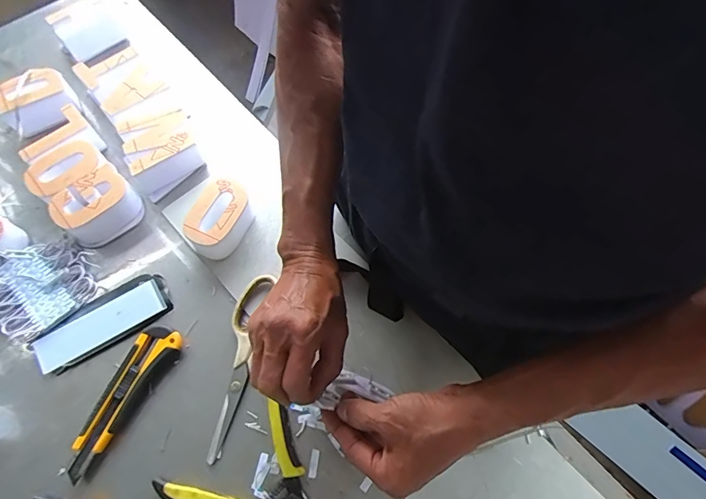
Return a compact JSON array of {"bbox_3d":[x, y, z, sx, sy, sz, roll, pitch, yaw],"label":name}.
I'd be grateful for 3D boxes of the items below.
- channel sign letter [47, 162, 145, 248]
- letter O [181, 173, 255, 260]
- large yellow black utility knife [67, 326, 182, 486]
[{"bbox_3d":[-0.299,-0.050,0.507,0.060,0.046,0.082,42,73,16],"label":"channel sign letter"},{"bbox_3d":[-0.154,-0.034,0.500,0.055,0.048,0.083,25,69,10],"label":"letter O"},{"bbox_3d":[-0.235,0.148,0.436,0.040,0.020,0.152,30,70,12],"label":"large yellow black utility knife"}]

